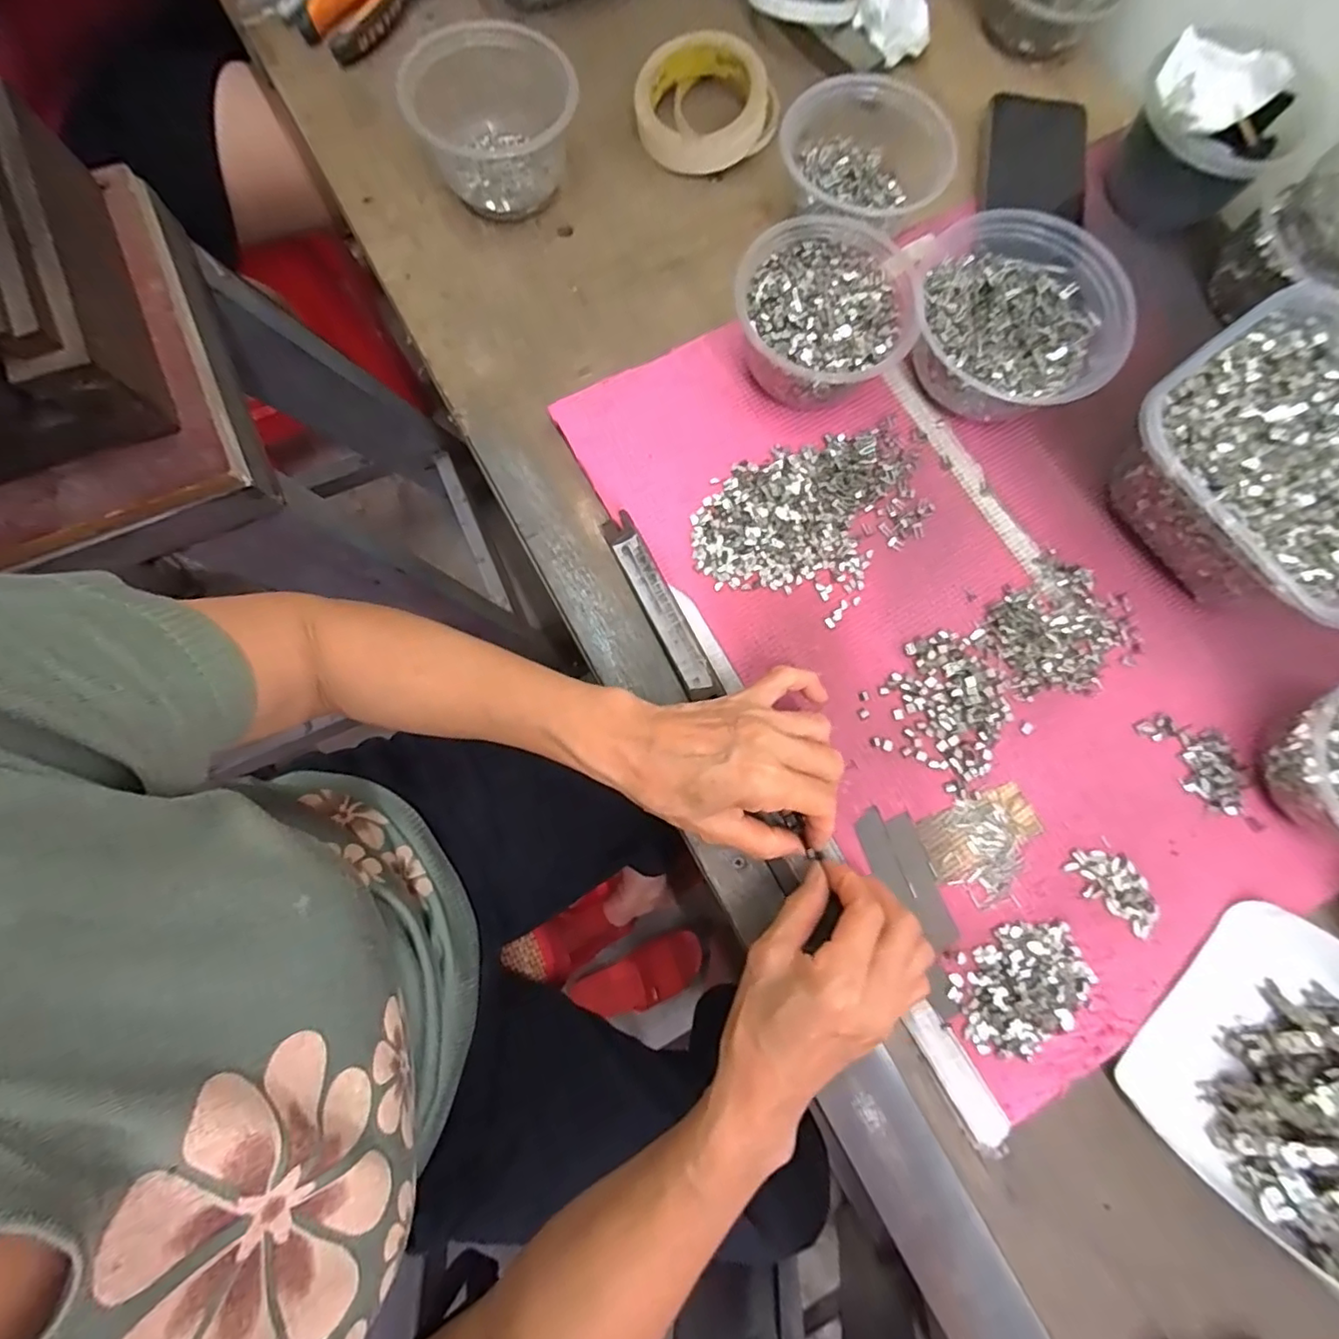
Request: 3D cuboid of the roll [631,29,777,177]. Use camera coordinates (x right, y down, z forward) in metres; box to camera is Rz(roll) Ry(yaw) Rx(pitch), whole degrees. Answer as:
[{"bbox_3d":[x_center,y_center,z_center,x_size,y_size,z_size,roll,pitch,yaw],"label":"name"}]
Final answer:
[{"bbox_3d":[0.028,-0.438,0.461,0.106,0.034,0.106,0,79,-1],"label":"roll"}]

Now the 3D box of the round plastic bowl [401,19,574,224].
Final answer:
[{"bbox_3d":[-0.122,-0.383,0.426,0.105,0.069,0.099,0,79,-1],"label":"round plastic bowl"}]

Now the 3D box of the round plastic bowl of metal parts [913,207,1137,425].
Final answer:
[{"bbox_3d":[0.230,-0.236,0.404,0.133,0.059,0.146,0,79,-1],"label":"round plastic bowl of metal parts"}]

